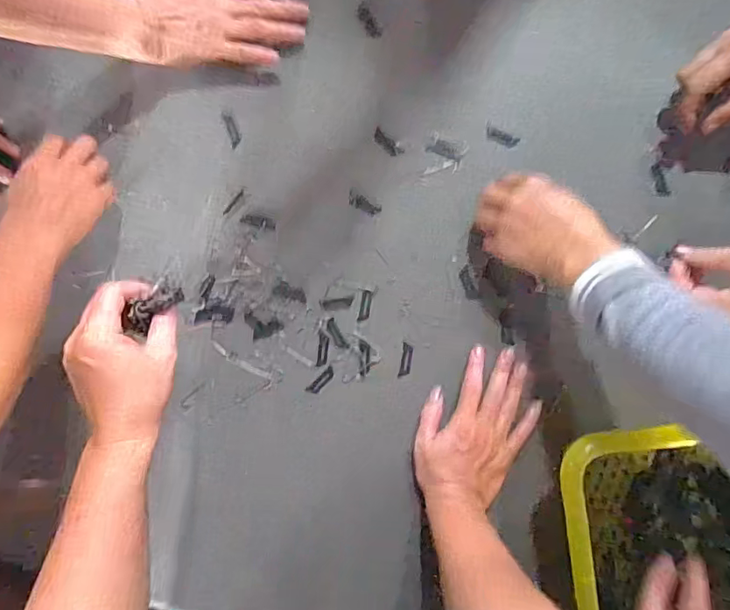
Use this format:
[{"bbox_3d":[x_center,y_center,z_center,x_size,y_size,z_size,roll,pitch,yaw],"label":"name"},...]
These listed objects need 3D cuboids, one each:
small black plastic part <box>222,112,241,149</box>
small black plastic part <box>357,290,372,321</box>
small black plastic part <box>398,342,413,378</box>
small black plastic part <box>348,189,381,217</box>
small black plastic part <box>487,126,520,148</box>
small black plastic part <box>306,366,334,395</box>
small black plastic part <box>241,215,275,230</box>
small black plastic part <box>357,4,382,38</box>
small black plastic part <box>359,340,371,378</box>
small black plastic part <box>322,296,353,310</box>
[{"bbox_3d":[-0.133,-0.176,0.531,0.011,0.004,0.036,-19,89,2],"label":"small black plastic part"},{"bbox_3d":[0.000,0.001,0.532,0.011,0.004,0.031,10,90,2],"label":"small black plastic part"},{"bbox_3d":[0.041,0.055,0.529,0.011,0.004,0.034,9,90,2],"label":"small black plastic part"},{"bbox_3d":[-0.001,-0.101,0.528,0.035,0.004,0.014,28,91,2],"label":"small black plastic part"},{"bbox_3d":[0.134,-0.163,0.518,0.034,0.004,0.012,23,90,2],"label":"small black plastic part"},{"bbox_3d":[-0.044,0.077,0.530,0.034,0.004,0.011,-44,88,1],"label":"small black plastic part"},{"bbox_3d":[-0.107,-0.082,0.531,0.035,0.004,0.011,16,90,2],"label":"small black plastic part"},{"bbox_3d":[0.004,-0.278,0.521,0.013,0.004,0.034,-29,89,2],"label":"small black plastic part"},{"bbox_3d":[0.000,0.054,0.531,0.011,0.004,0.036,0,90,2],"label":"small black plastic part"},{"bbox_3d":[-0.027,-0.001,0.533,0.032,0.004,0.012,-8,89,2],"label":"small black plastic part"}]

